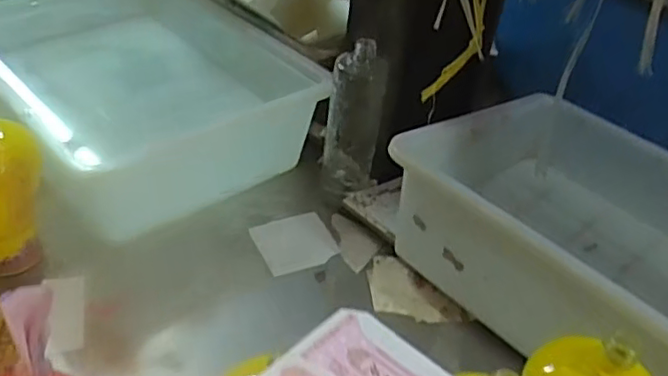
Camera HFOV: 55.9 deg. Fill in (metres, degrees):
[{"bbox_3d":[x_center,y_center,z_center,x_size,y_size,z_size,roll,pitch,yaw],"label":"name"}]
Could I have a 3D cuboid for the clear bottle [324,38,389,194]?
[{"bbox_3d":[0.032,-0.097,0.879,0.079,0.230,0.084,8,40,1],"label":"clear bottle"}]

